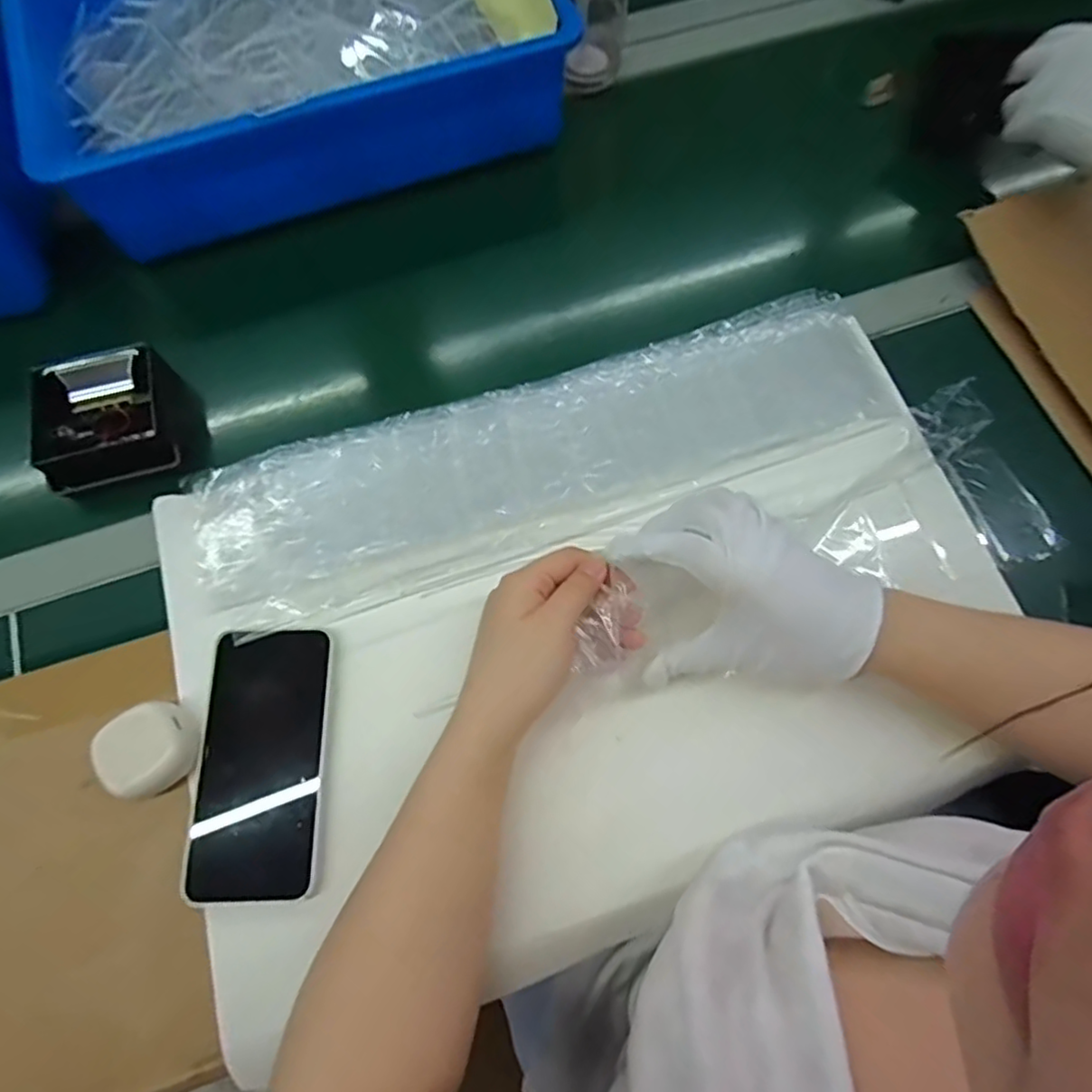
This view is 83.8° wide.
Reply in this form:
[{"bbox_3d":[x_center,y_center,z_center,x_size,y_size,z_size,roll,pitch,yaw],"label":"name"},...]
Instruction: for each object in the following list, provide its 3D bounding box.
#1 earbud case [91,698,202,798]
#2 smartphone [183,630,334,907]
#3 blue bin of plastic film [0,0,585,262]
[{"bbox_3d":[-0.229,0.116,0.352,0.047,0.030,0.044,-43,77,-13],"label":"earbud case"},{"bbox_3d":[-0.169,0.126,0.362,0.074,0.011,0.150,-2,71,-1],"label":"smartphone"},{"bbox_3d":[-0.205,-0.416,0.519,0.399,0.106,0.254,-19,72,-6],"label":"blue bin of plastic film"}]

